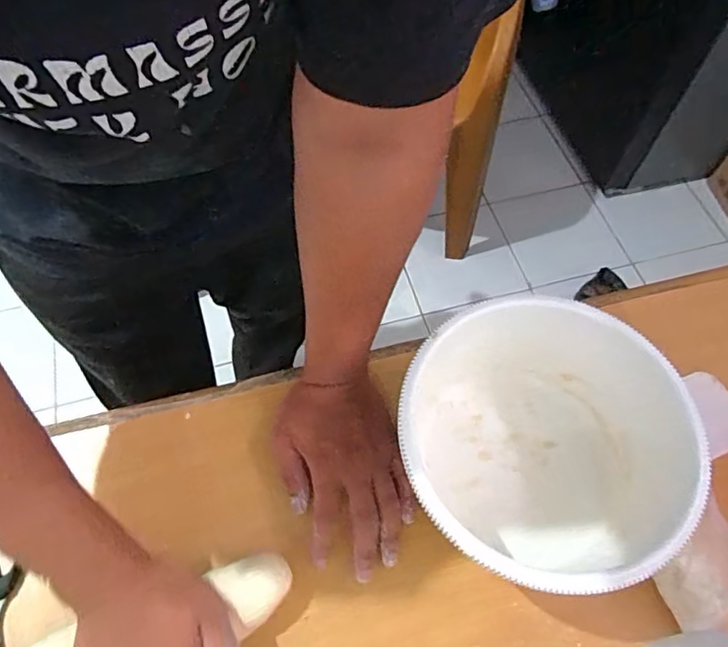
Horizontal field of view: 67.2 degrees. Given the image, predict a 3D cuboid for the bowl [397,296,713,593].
[{"bbox_3d":[0.123,0.102,0.439,0.204,0.131,0.204,1,61,-1],"label":"bowl"}]

